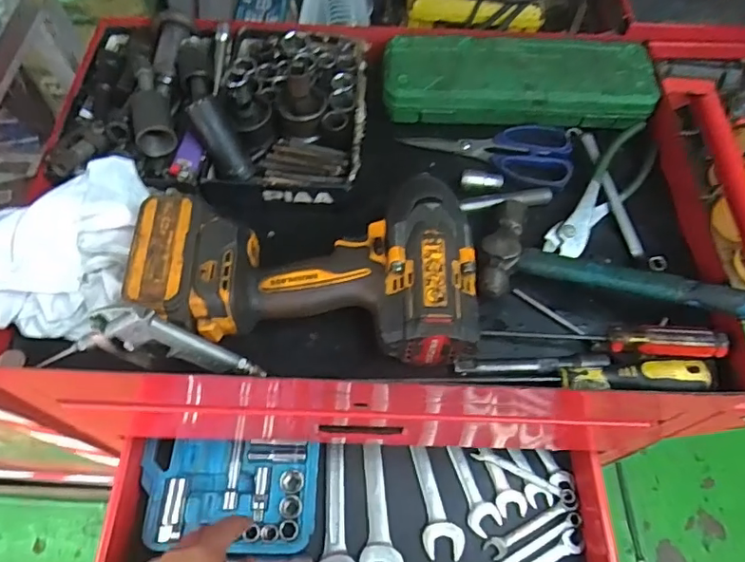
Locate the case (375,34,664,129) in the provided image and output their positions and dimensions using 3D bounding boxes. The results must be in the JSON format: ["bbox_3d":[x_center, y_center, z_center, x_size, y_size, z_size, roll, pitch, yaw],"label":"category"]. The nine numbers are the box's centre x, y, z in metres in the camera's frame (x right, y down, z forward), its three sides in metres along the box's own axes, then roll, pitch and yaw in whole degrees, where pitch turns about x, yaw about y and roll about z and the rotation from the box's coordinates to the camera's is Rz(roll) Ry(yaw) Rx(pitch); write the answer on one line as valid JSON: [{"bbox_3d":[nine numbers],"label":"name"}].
[{"bbox_3d":[0.152,-0.217,0.577,0.285,0.049,0.090,1,60,-1],"label":"case"}]

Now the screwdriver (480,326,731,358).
[{"bbox_3d":[0.188,0.048,0.445,0.179,0.026,0.026,1,58,24],"label":"screwdriver"}]

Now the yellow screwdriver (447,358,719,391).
[{"bbox_3d":[0.165,0.075,0.422,0.187,0.023,0.023,-4,59,13],"label":"yellow screwdriver"}]

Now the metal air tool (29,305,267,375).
[{"bbox_3d":[-0.169,0.043,0.413,0.164,0.067,0.020,2,42,-5],"label":"metal air tool"}]

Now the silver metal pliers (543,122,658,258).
[{"bbox_3d":[0.223,-0.084,0.522,0.046,0.012,0.172,44,72,-5],"label":"silver metal pliers"}]

